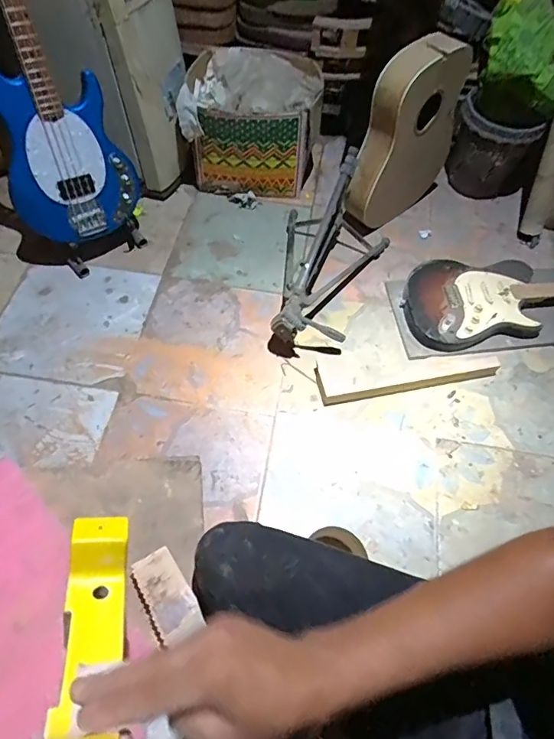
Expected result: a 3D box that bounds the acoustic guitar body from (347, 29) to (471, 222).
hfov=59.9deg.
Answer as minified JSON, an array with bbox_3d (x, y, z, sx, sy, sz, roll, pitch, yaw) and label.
[{"bbox_3d":[0.380,-0.678,1.418,0.400,0.519,0.117,-38,69,-22],"label":"acoustic guitar body"}]

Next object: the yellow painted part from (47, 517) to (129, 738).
[{"bbox_3d":[-0.127,0.191,0.325,0.046,0.051,0.200,-11,29,-10],"label":"yellow painted part"}]

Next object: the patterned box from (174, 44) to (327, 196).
[{"bbox_3d":[-0.078,-0.796,1.570,0.410,0.309,0.340,6,58,0],"label":"patterned box"}]

